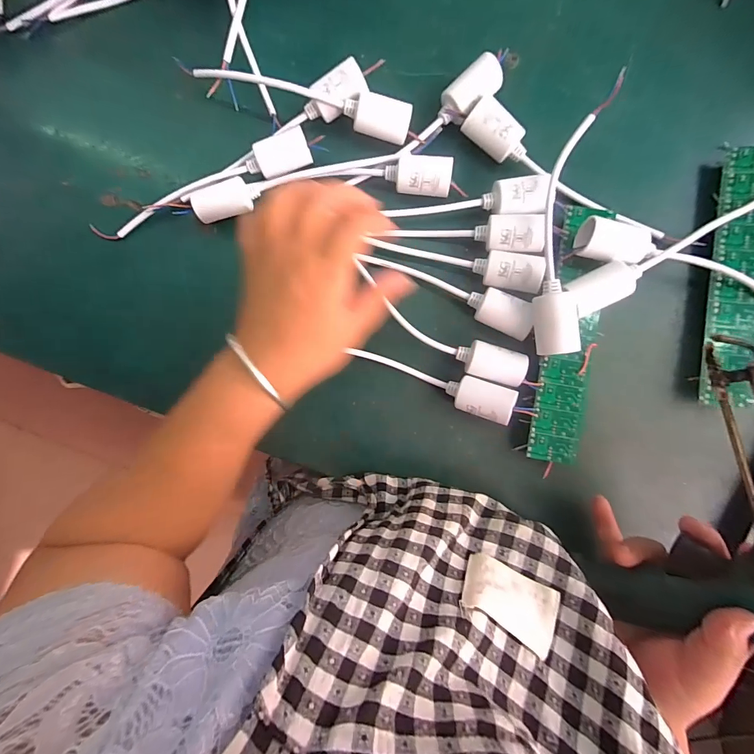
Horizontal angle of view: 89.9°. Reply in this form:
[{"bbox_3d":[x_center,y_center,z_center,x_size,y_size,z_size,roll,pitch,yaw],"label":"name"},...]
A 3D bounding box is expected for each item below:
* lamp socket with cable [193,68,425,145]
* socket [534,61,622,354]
[{"bbox_3d":[-0.057,-0.229,0.316,0.189,0.024,0.029,14,90,3],"label":"lamp socket with cable"},{"bbox_3d":[0.144,-0.115,0.281,0.037,0.030,0.198,8,90,3],"label":"socket"}]

